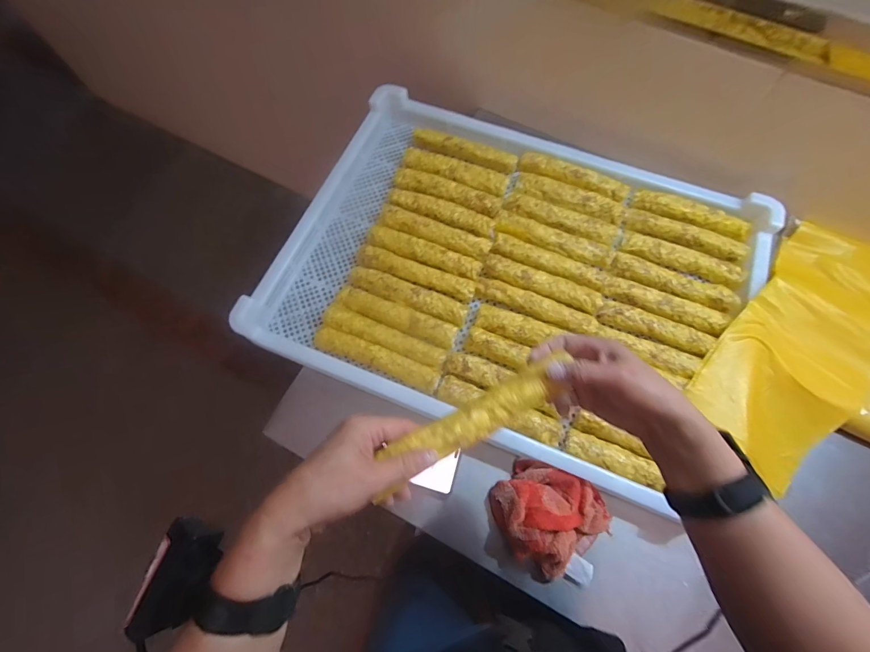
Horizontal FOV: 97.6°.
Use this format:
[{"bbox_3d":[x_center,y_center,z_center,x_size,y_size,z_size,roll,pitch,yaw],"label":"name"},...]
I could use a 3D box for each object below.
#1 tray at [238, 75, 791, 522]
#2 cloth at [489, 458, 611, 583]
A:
[{"bbox_3d":[0.131,-0.102,0.679,0.778,0.051,0.579,21,71,7],"label":"tray"},{"bbox_3d":[0.164,0.265,0.540,0.143,0.052,0.151,-40,74,-14],"label":"cloth"}]

